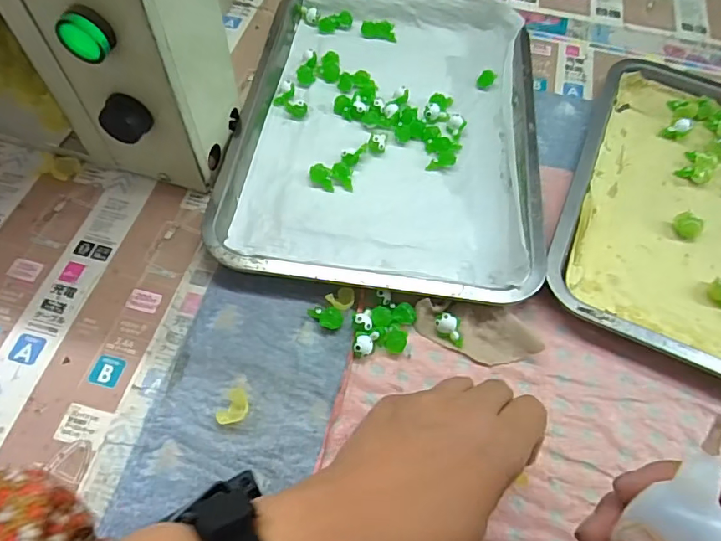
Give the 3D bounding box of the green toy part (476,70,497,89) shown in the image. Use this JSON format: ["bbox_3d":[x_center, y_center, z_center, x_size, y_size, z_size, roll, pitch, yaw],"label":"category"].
[{"bbox_3d":[0.125,-0.189,0.486,0.016,0.011,0.013,21,62,9],"label":"green toy part"}]

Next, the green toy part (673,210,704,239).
[{"bbox_3d":[0.273,-0.038,0.410,0.016,0.015,0.022,-33,68,-19],"label":"green toy part"}]

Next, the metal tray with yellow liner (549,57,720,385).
[{"bbox_3d":[0.313,-0.049,0.412,0.253,0.025,0.310,23,63,10],"label":"metal tray with yellow liner"}]

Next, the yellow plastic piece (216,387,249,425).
[{"bbox_3d":[-0.083,0.091,0.326,0.017,0.008,0.025,25,63,11],"label":"yellow plastic piece"}]

